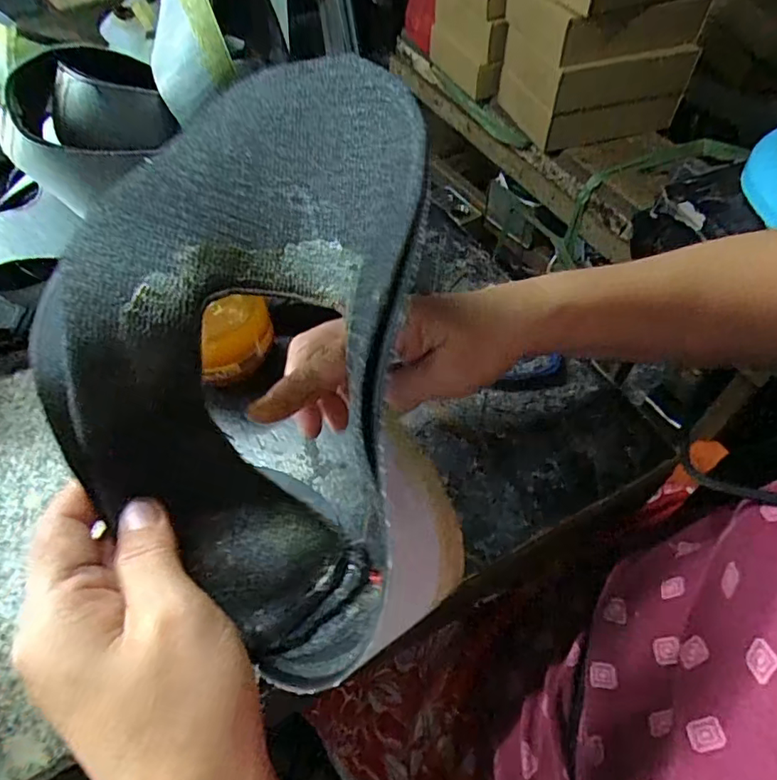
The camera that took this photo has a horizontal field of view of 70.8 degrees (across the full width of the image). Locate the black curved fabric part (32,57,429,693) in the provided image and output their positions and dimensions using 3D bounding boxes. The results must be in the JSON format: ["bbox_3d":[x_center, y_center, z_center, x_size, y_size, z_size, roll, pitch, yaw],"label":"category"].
[{"bbox_3d":[-0.051,-0.021,0.223,0.139,0.102,0.239,2,85,7],"label":"black curved fabric part"}]

